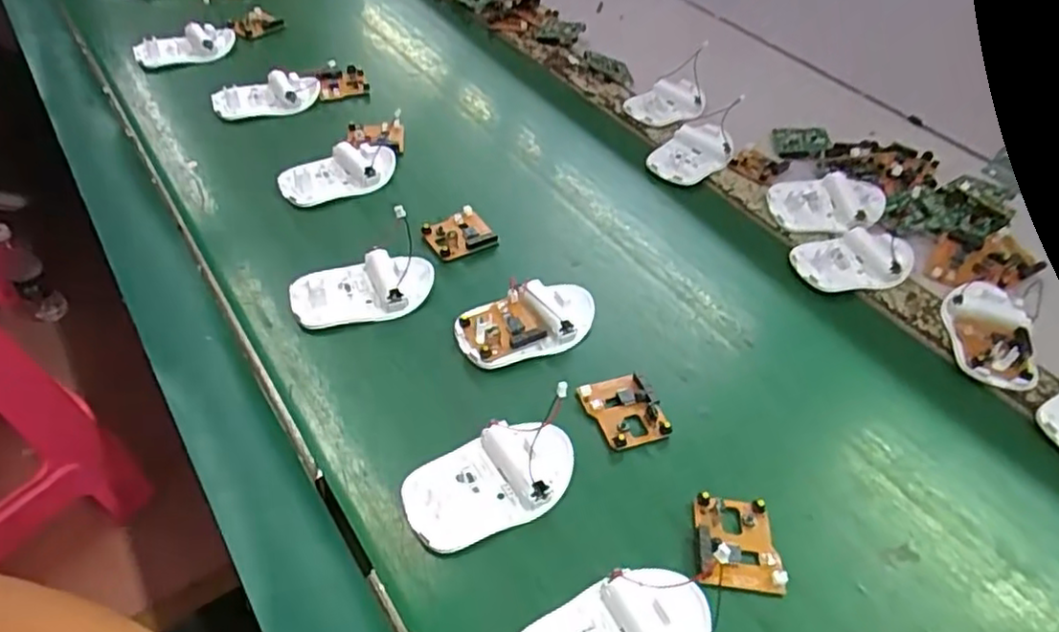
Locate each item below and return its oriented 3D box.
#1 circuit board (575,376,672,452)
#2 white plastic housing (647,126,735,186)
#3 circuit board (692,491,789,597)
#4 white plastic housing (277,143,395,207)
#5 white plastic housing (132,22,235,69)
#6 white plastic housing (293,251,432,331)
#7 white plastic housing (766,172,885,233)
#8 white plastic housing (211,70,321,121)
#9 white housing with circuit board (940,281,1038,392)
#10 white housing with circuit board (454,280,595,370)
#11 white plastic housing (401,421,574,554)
[{"bbox_3d":[0.059,0.059,0.421,0.041,0.011,0.050,-17,50,-20],"label":"circuit board"},{"bbox_3d":[0.147,-0.147,0.618,0.056,0.023,0.074,30,51,23],"label":"white plastic housing"},{"bbox_3d":[0.112,0.122,0.365,0.044,0.007,0.050,7,46,2],"label":"circuit board"},{"bbox_3d":[-0.161,-0.120,0.573,0.096,0.022,0.051,-19,50,-21],"label":"white plastic housing"},{"bbox_3d":[-0.360,-0.282,0.708,0.095,0.027,0.048,-5,49,-12],"label":"white plastic housing"},{"bbox_3d":[-0.116,-0.020,0.477,0.096,0.023,0.055,-10,48,-14],"label":"white plastic housing"},{"bbox_3d":[0.252,-0.095,0.575,0.095,0.019,0.056,-5,47,-9],"label":"white plastic housing"},{"bbox_3d":[-0.250,-0.213,0.649,0.094,0.026,0.039,-8,47,-12],"label":"white plastic housing"},{"bbox_3d":[0.326,0.012,0.481,0.050,0.020,0.088,10,46,5],"label":"white housing with circuit board"},{"bbox_3d":[-0.001,0.003,0.462,0.095,0.022,0.051,-13,48,-17],"label":"white housing with circuit board"},{"bbox_3d":[-0.021,0.089,0.376,0.096,0.023,0.055,-17,50,-20],"label":"white plastic housing"}]

